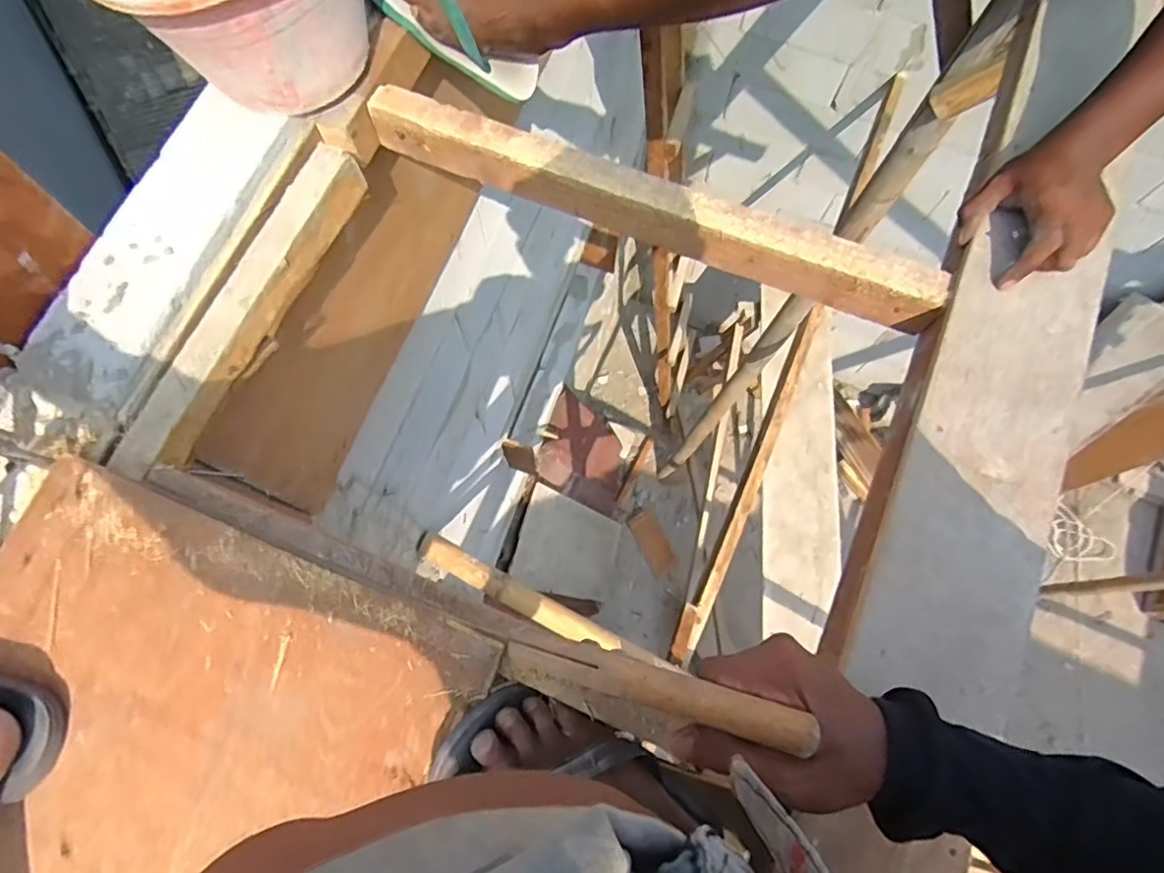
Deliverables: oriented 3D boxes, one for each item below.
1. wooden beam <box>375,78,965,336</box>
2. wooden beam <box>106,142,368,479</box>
[{"bbox_3d":[0.059,-0.237,0.626,0.605,0.064,0.051,22,73,6],"label":"wooden beam"},{"bbox_3d":[-0.313,-0.126,0.581,0.045,0.051,0.357,21,73,6],"label":"wooden beam"}]

